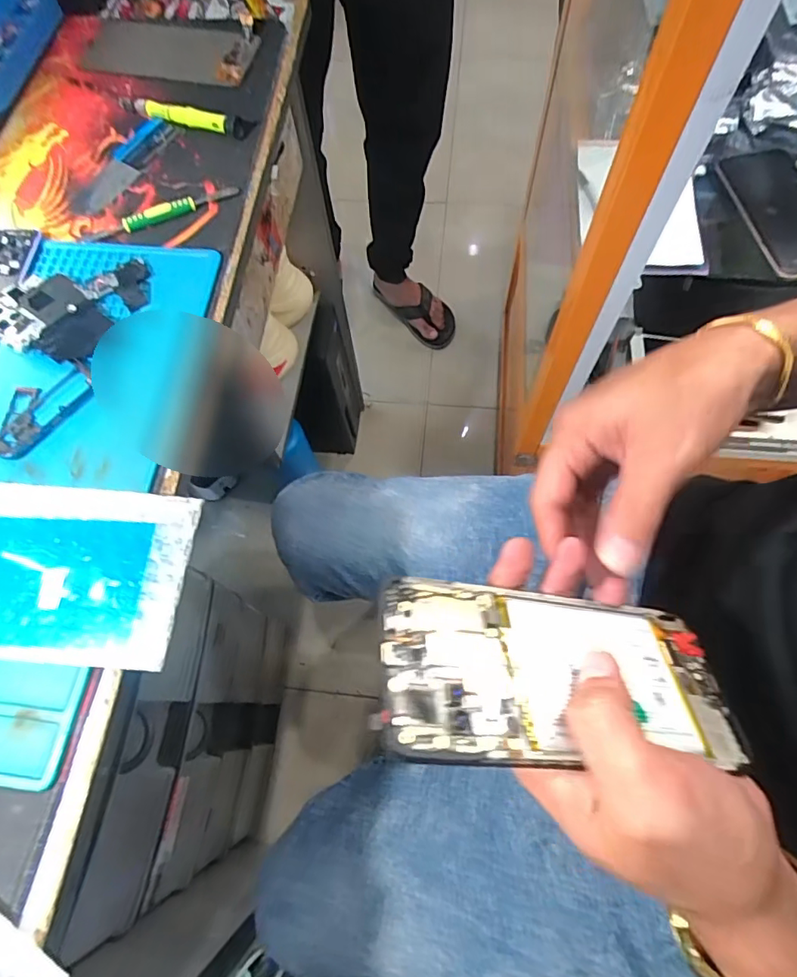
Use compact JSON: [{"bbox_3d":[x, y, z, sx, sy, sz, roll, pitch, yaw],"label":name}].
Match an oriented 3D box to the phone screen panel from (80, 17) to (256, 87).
[{"bbox_3d":[-0.202,-0.388,0.462,0.155,0.009,0.078,11,68,6],"label":"phone screen panel"}]

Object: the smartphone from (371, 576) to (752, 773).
[{"bbox_3d":[0.067,0.074,0.214,0.154,0.004,0.069,11,46,-16],"label":"smartphone"}]

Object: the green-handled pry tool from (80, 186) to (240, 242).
[{"bbox_3d":[-0.175,-0.203,0.388,0.117,0.008,0.013,-21,69,-7],"label":"green-handled pry tool"}]

